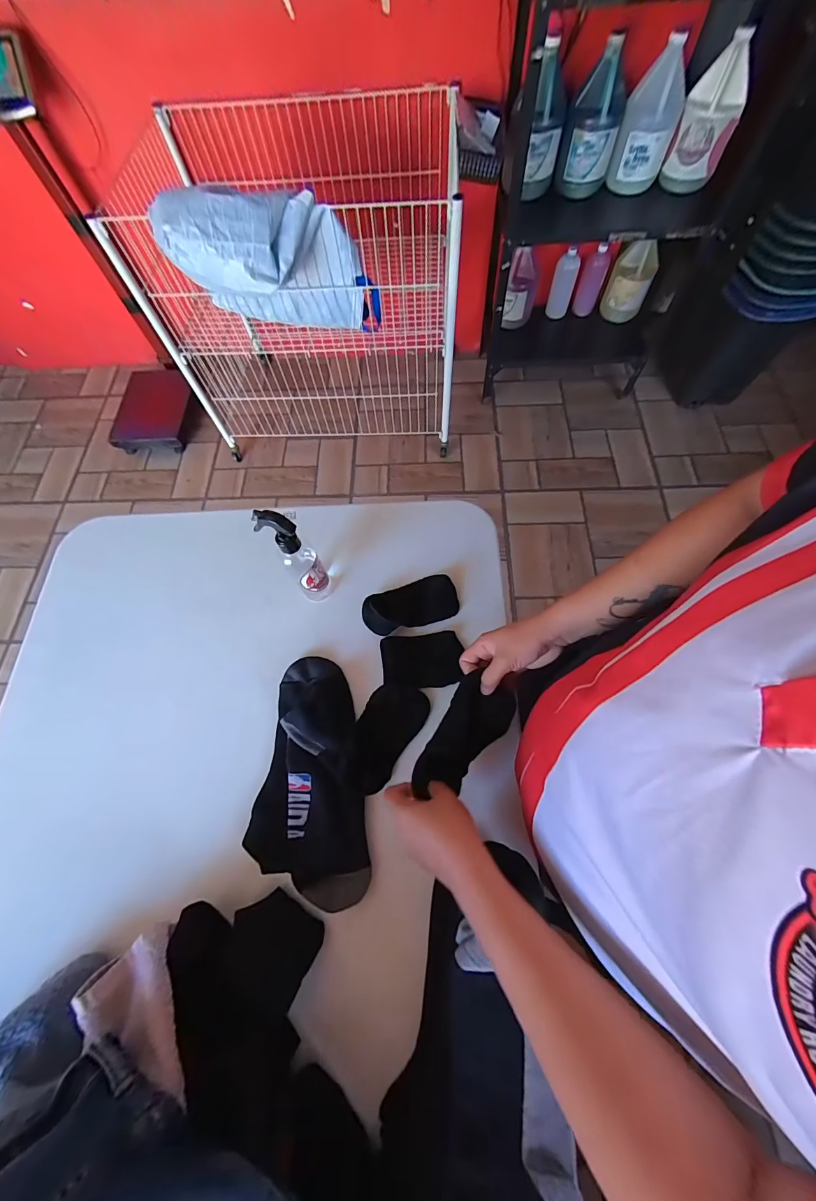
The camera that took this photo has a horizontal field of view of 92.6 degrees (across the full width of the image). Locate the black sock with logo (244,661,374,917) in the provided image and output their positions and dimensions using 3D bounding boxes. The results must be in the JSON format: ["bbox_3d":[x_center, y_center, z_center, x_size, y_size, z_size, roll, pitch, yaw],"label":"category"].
[{"bbox_3d":[-0.133,0.216,0.492,0.138,0.034,0.285,-10,68,-1],"label":"black sock with logo"}]

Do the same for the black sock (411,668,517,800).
[{"bbox_3d":[0.066,0.151,0.454,0.070,0.020,0.159,40,75,17],"label":"black sock"}]

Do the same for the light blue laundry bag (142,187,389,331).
[{"bbox_3d":[-0.320,-0.812,0.993,0.447,0.349,0.203,-4,68,1],"label":"light blue laundry bag"}]

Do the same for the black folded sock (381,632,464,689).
[{"bbox_3d":[0.020,0.085,0.555,0.112,0.013,0.075,-7,68,0],"label":"black folded sock"}]

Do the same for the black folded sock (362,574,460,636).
[{"bbox_3d":[0.004,0.005,0.576,0.139,0.022,0.068,-20,68,-5],"label":"black folded sock"}]

